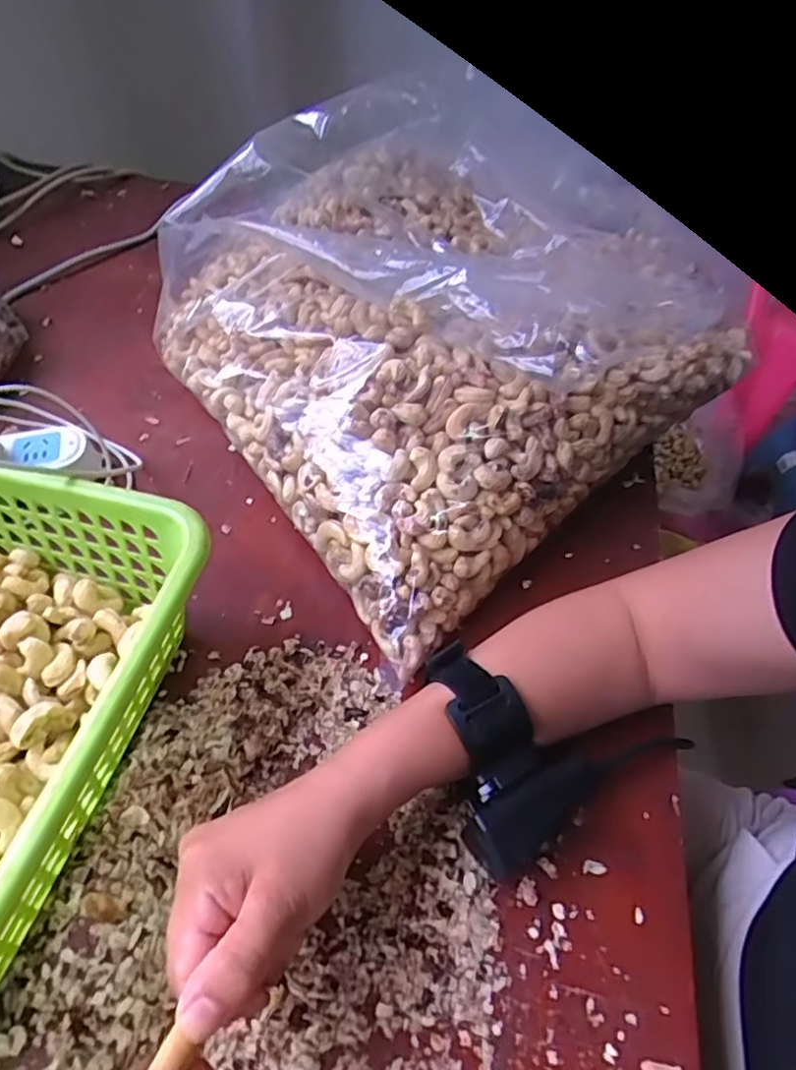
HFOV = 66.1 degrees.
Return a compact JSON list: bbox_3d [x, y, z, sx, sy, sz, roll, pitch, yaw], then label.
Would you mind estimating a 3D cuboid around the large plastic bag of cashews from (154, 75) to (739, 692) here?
[{"bbox_3d":[0.037,-0.186,0.504,0.430,0.164,0.377,-34,59,-28],"label":"large plastic bag of cashews"}]

